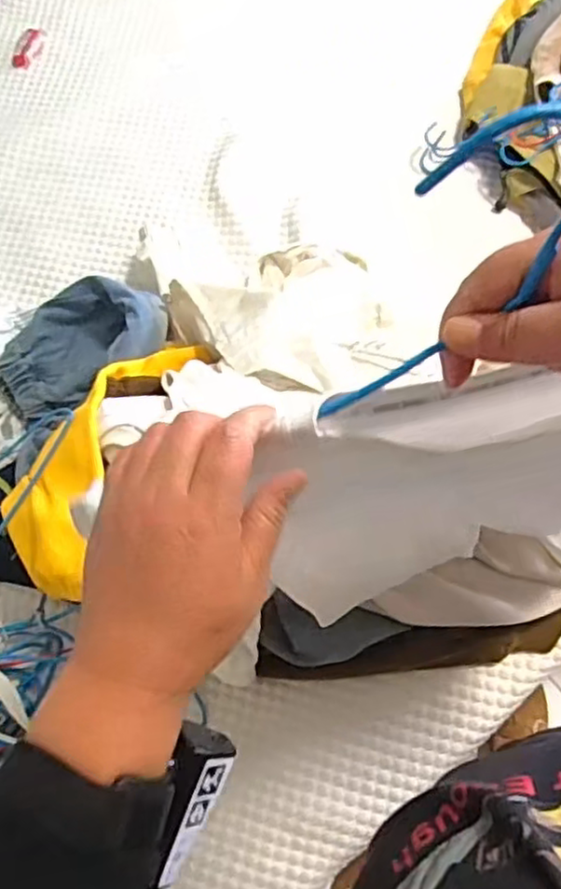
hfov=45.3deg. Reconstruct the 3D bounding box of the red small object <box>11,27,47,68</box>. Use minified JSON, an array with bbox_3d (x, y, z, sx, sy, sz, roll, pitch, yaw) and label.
[{"bbox_3d":[-0.474,-0.749,1.271,0.049,0.010,0.105,4,70,8],"label":"red small object"}]

